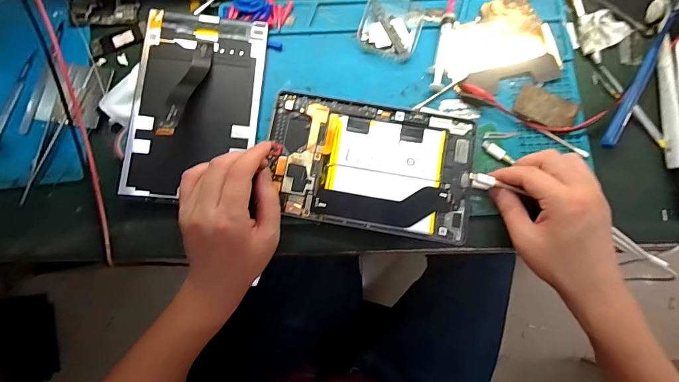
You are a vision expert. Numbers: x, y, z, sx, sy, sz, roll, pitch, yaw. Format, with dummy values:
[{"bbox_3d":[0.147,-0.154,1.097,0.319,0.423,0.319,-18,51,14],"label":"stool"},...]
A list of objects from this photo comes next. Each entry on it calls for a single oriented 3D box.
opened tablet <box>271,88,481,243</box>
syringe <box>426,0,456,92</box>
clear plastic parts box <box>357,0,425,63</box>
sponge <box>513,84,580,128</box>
[{"bbox_3d":[0.029,-0.026,0.372,0.201,0.005,0.125,10,78,2],"label":"opened tablet"},{"bbox_3d":[0.109,-0.156,0.394,0.018,0.014,0.103,11,78,3],"label":"syringe"},{"bbox_3d":[0.056,-0.179,0.401,0.063,0.016,0.071,19,78,4],"label":"clear plastic parts box"},{"bbox_3d":[0.213,-0.085,0.383,0.059,0.006,0.036,27,79,6],"label":"sponge"}]

